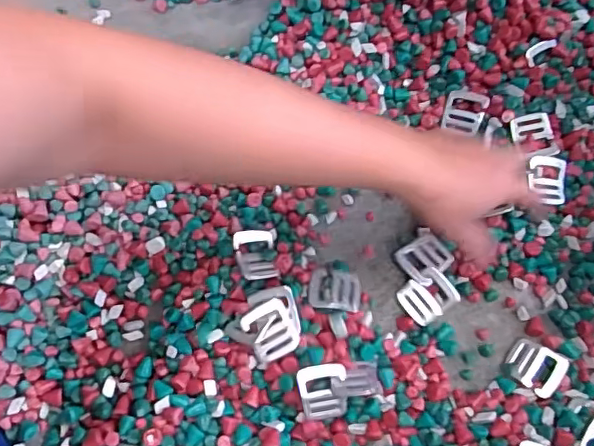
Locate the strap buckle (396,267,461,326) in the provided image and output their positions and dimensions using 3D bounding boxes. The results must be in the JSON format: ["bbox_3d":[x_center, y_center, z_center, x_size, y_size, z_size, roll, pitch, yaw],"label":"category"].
[{"bbox_3d":[0.113,0.063,0.486,0.045,0.011,0.037,-33,74,-10],"label":"strap buckle"}]

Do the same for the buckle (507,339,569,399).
[{"bbox_3d":[0.199,0.120,0.473,0.041,0.011,0.039,34,75,11],"label":"buckle"}]

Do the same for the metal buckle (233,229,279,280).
[{"bbox_3d":[-0.035,0.025,0.490,0.040,0.013,0.047,-4,60,-13],"label":"metal buckle"}]

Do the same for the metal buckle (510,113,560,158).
[{"bbox_3d":[0.220,-0.080,0.521,0.038,0.010,0.041,-13,82,2],"label":"metal buckle"}]

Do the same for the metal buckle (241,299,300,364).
[{"bbox_3d":[-0.021,0.088,0.458,0.038,0.005,0.042,-28,83,-14],"label":"metal buckle"}]

